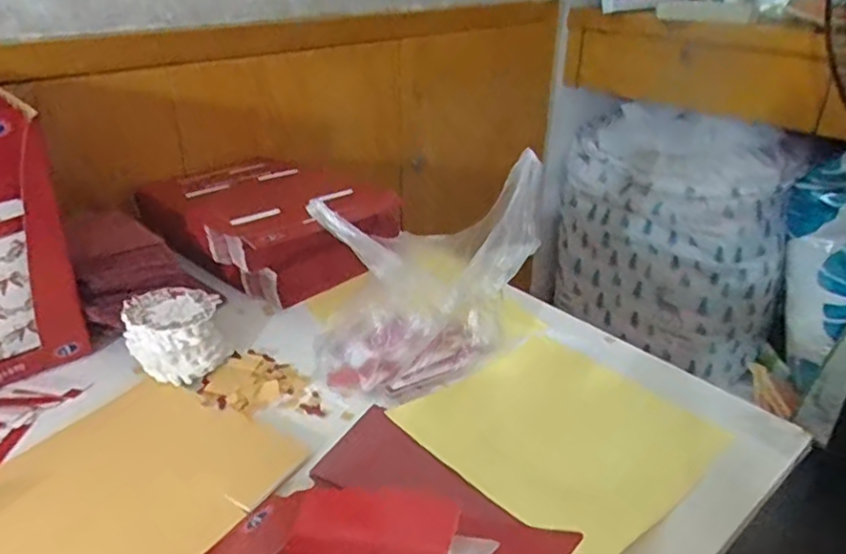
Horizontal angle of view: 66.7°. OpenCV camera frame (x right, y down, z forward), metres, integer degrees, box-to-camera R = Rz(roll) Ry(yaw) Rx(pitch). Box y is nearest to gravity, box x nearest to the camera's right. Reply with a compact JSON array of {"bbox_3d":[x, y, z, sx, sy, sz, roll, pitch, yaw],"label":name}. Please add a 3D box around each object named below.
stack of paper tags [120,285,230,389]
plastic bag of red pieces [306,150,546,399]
[{"bbox_3d":[-0.233,0.055,0.611,0.084,0.068,0.068,-13,31,-25],"label":"stack of paper tags"},{"bbox_3d":[0.002,0.001,0.595,0.187,0.191,0.132,4,28,6],"label":"plastic bag of red pieces"}]

